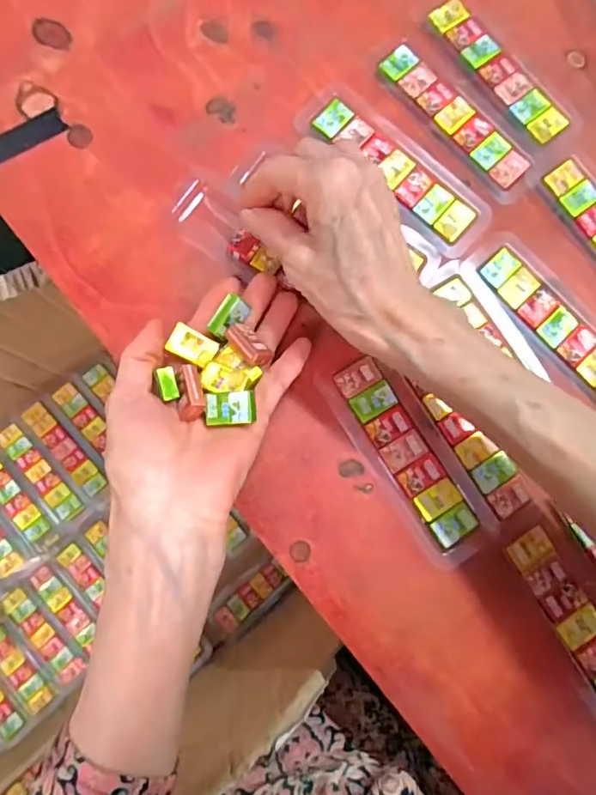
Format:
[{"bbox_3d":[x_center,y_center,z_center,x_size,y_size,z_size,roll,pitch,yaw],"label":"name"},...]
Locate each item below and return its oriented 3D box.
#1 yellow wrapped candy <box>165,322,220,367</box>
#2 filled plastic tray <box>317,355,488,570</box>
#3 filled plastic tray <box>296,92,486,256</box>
[{"bbox_3d":[-0.057,-0.028,0.278,0.025,0.004,0.017,29,74,-17],"label":"yellow wrapped candy"},{"bbox_3d":[0.064,0.034,0.303,0.042,0.008,0.132,-31,84,-7],"label":"filled plastic tray"},{"bbox_3d":[0.059,-0.146,0.329,0.136,0.004,0.044,40,81,4],"label":"filled plastic tray"}]

